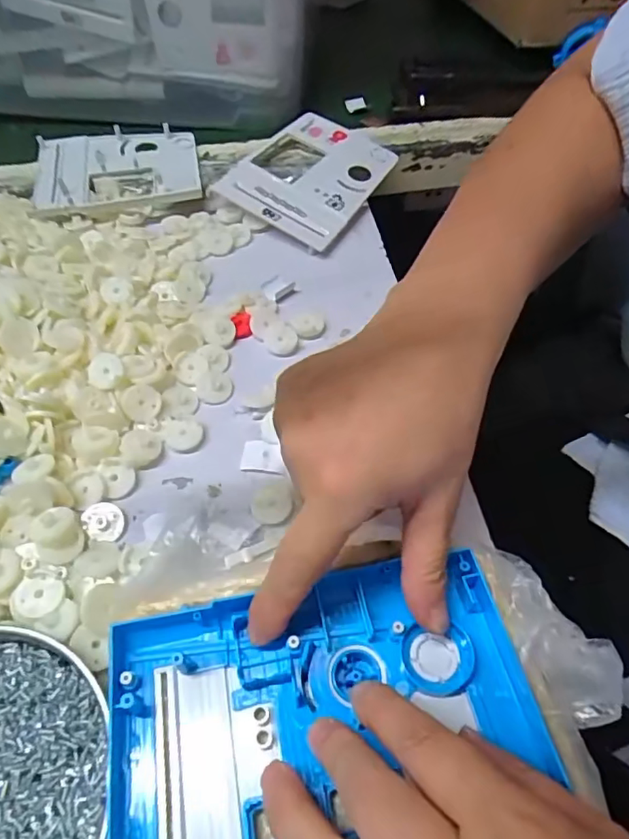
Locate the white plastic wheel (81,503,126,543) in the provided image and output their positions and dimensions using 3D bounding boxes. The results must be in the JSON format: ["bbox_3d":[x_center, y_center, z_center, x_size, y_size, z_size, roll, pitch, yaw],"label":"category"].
[{"bbox_3d":[-0.116,0.057,0.301,0.020,0.011,0.020,0,54,1],"label":"white plastic wheel"}]

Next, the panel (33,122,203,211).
[{"bbox_3d":[-0.177,-0.224,0.488,0.143,0.019,0.118,-10,54,-6],"label":"panel"}]

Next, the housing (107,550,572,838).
[{"bbox_3d":[0.005,0.129,0.209,0.164,0.026,0.131,-6,53,-9],"label":"housing"}]

